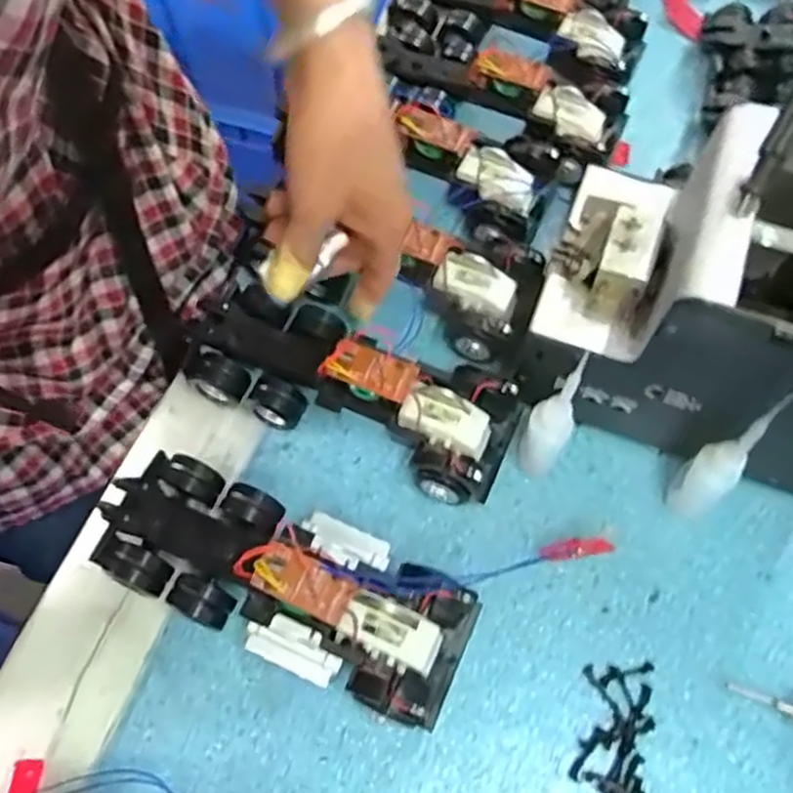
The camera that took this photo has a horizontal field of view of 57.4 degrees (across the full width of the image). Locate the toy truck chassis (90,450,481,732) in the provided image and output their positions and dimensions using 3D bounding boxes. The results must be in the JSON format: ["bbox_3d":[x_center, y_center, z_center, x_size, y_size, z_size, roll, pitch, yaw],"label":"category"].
[{"bbox_3d":[-0.058,0.093,0.368,0.192,0.058,0.073,23,68,11],"label":"toy truck chassis"}]

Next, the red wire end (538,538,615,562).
[{"bbox_3d":[0.098,0.083,0.394,0.038,0.014,0.010,-12,63,21],"label":"red wire end"}]

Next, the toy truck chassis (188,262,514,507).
[{"bbox_3d":[-0.027,-0.011,0.414,0.190,0.054,0.076,22,67,10],"label":"toy truck chassis"}]

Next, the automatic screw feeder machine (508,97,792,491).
[{"bbox_3d":[0.168,-0.043,0.386,0.176,0.144,0.143,18,67,8],"label":"automatic screw feeder machine"}]

